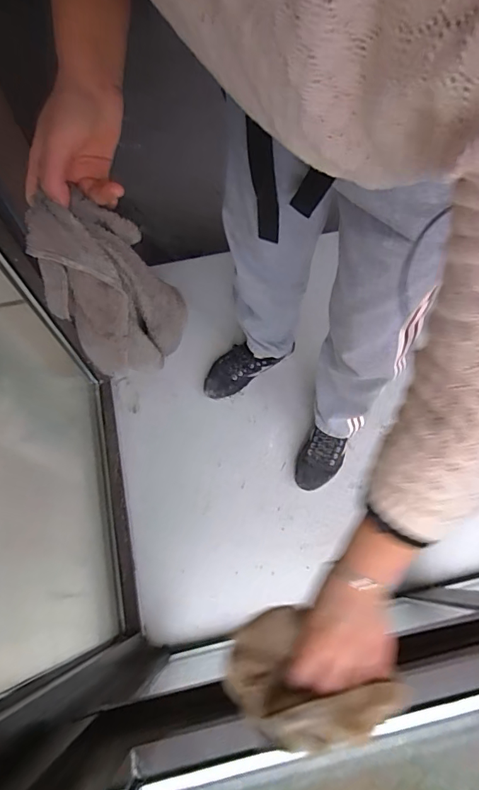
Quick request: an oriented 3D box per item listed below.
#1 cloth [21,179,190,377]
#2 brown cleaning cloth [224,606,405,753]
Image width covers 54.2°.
[{"bbox_3d":[-0.130,-0.100,0.506,0.123,0.257,0.049,-41,65,-7],"label":"cloth"},{"bbox_3d":[0.058,0.267,0.431,0.133,0.077,0.103,38,75,12],"label":"brown cleaning cloth"}]

